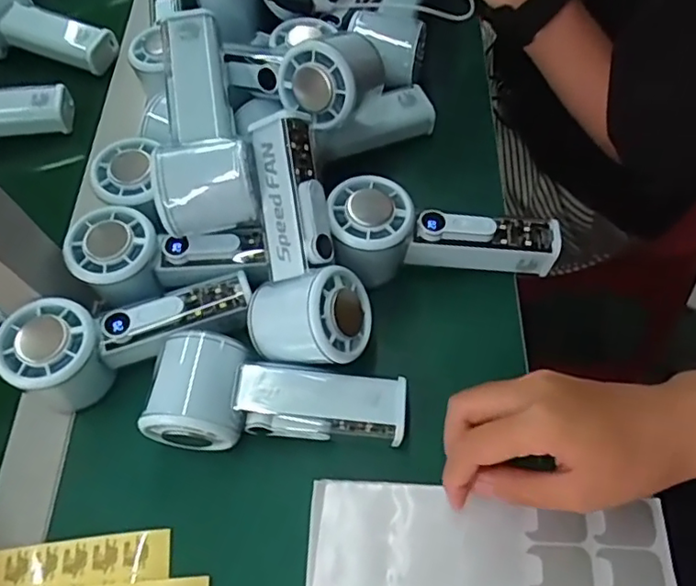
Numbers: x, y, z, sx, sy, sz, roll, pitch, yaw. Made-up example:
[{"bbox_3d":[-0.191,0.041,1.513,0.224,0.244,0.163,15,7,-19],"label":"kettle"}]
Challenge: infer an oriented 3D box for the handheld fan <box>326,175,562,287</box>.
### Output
[{"bbox_3d":[0.064,-0.041,0.394,0.150,0.051,0.058,-2,61,2],"label":"handheld fan"}]

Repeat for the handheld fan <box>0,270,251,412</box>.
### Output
[{"bbox_3d":[-0.135,0.027,0.376,0.150,0.053,0.058,-18,61,-6],"label":"handheld fan"}]

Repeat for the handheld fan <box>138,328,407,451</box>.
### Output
[{"bbox_3d":[-0.043,0.070,0.355,0.149,0.054,0.065,7,64,10],"label":"handheld fan"}]

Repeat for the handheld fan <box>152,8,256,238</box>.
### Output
[{"bbox_3d":[-0.100,-0.113,0.391,0.057,0.054,0.149,-15,62,-1],"label":"handheld fan"}]

